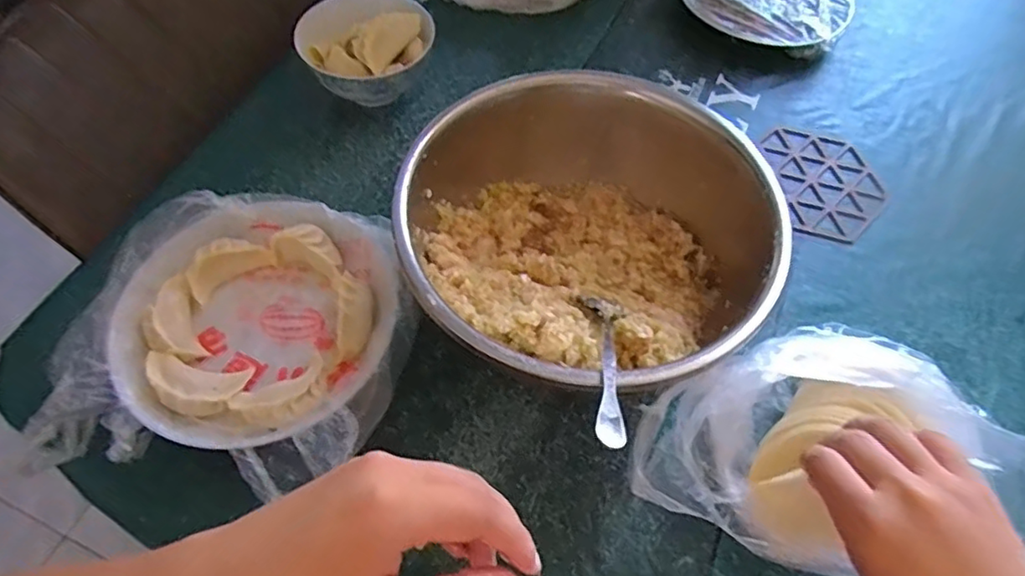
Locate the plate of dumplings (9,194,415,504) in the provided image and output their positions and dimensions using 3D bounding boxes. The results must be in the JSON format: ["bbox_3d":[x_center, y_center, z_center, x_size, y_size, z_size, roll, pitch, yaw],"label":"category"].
[{"bbox_3d":[-0.188,0.029,0.433,0.225,0.055,0.212,1,58,-1],"label":"plate of dumplings"}]

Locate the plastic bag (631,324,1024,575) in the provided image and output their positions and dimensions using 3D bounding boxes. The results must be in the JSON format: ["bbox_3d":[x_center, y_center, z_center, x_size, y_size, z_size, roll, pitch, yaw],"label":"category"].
[{"bbox_3d":[0.196,0.107,0.366,0.234,0.093,0.130,6,57,12],"label":"plastic bag"}]

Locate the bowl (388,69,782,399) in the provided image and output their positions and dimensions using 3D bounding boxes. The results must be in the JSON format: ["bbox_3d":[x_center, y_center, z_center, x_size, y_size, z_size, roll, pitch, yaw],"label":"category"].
[{"bbox_3d":[0.051,-0.029,0.446,0.246,0.113,0.248,1,58,-1],"label":"bowl"}]

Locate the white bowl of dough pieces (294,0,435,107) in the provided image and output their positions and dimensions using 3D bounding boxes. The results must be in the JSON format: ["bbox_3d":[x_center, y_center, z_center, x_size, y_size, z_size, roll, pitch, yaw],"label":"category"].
[{"bbox_3d":[-0.139,-0.218,0.577,0.116,0.072,0.110,0,58,0],"label":"white bowl of dough pieces"}]

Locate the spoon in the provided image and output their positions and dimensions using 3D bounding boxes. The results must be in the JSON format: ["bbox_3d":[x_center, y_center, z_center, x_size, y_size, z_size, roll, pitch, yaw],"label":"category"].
[{"bbox_3d":[0.053,0.039,0.348,0.025,0.009,0.157,8,24,3],"label":"spoon"}]

